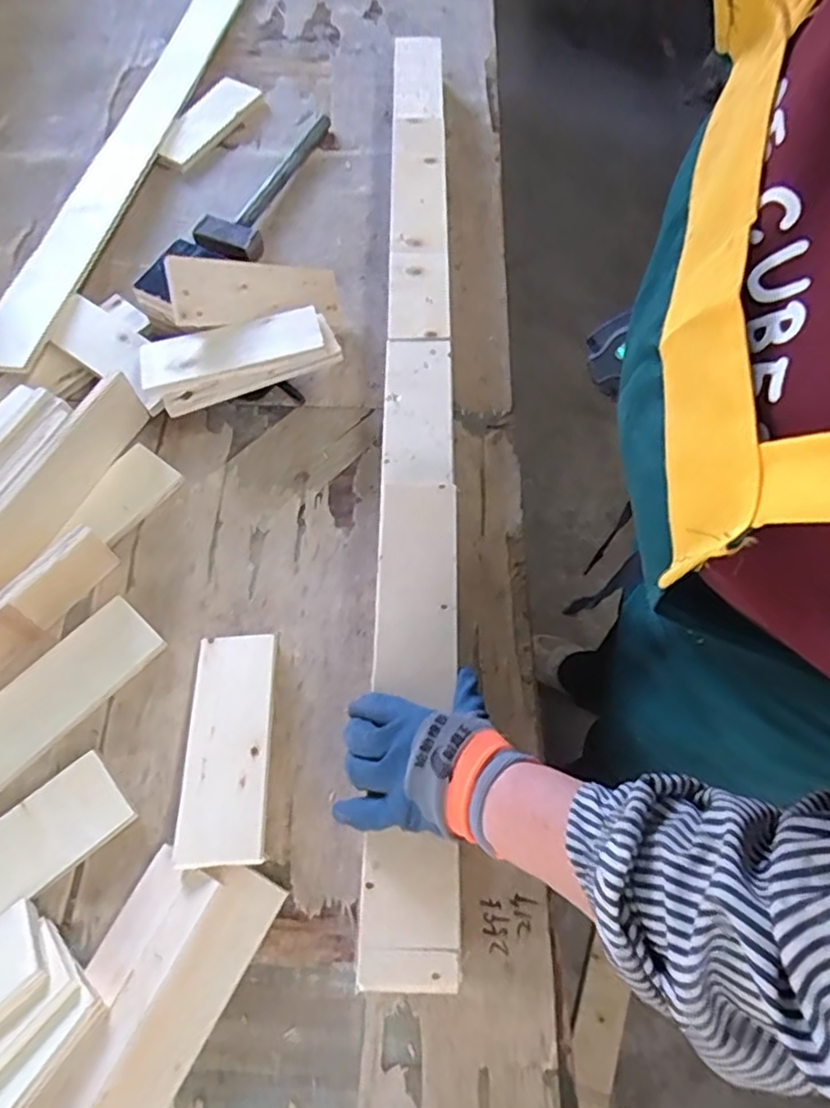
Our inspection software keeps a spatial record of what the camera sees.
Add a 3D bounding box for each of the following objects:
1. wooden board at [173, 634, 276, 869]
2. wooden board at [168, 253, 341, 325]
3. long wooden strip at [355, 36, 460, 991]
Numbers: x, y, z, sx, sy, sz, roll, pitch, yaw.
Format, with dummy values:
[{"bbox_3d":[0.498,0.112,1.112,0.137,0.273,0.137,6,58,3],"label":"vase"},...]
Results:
[{"bbox_3d":[-0.164,0.163,0.564,0.072,0.009,0.200,-3,57,0],"label":"wooden board"},{"bbox_3d":[-0.181,-0.308,0.744,0.200,0.015,0.077,-14,89,-32],"label":"wooden board"},{"bbox_3d":[0.002,-0.207,0.689,0.070,0.034,1.135,0,64,2],"label":"long wooden strip"}]

